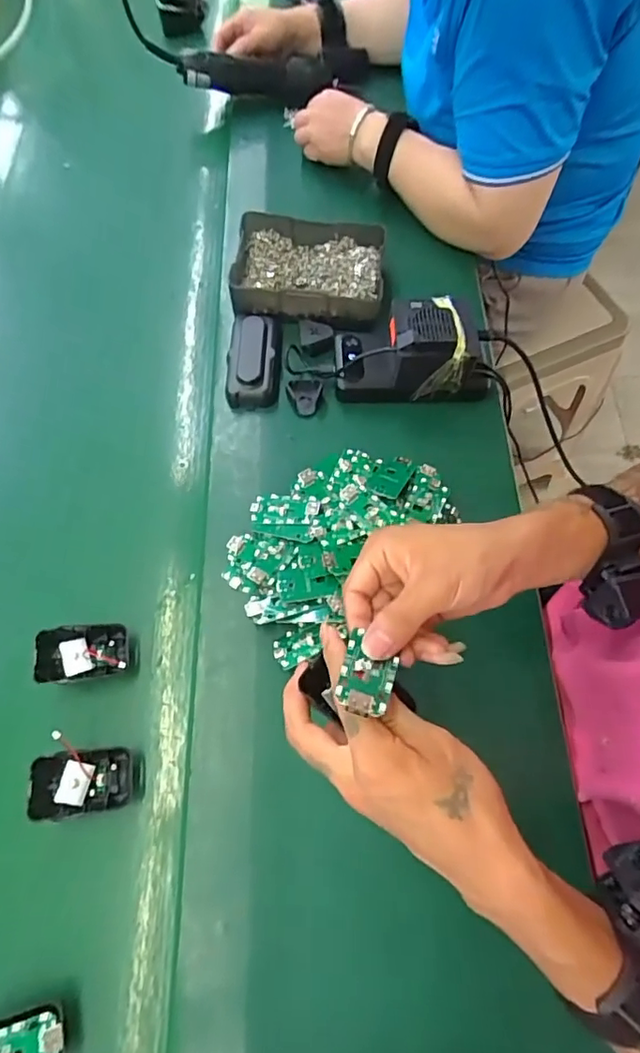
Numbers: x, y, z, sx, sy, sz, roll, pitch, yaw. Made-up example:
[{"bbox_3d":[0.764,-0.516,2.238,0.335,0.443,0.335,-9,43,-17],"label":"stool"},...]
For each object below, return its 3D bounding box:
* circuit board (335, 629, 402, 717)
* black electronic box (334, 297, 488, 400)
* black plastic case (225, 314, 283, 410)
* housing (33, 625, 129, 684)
[{"bbox_3d":[0.029,0.082,0.307,0.030,0.004,0.059,15,30,2],"label":"circuit board"},{"bbox_3d":[0.090,-0.174,0.517,0.148,0.075,0.070,1,67,3],"label":"black electronic box"},{"bbox_3d":[-0.066,-0.174,0.546,0.052,0.024,0.110,1,67,3],"label":"black plastic case"},{"bbox_3d":[-0.191,0.102,0.435,0.064,0.039,0.044,-11,67,-2],"label":"housing"}]

